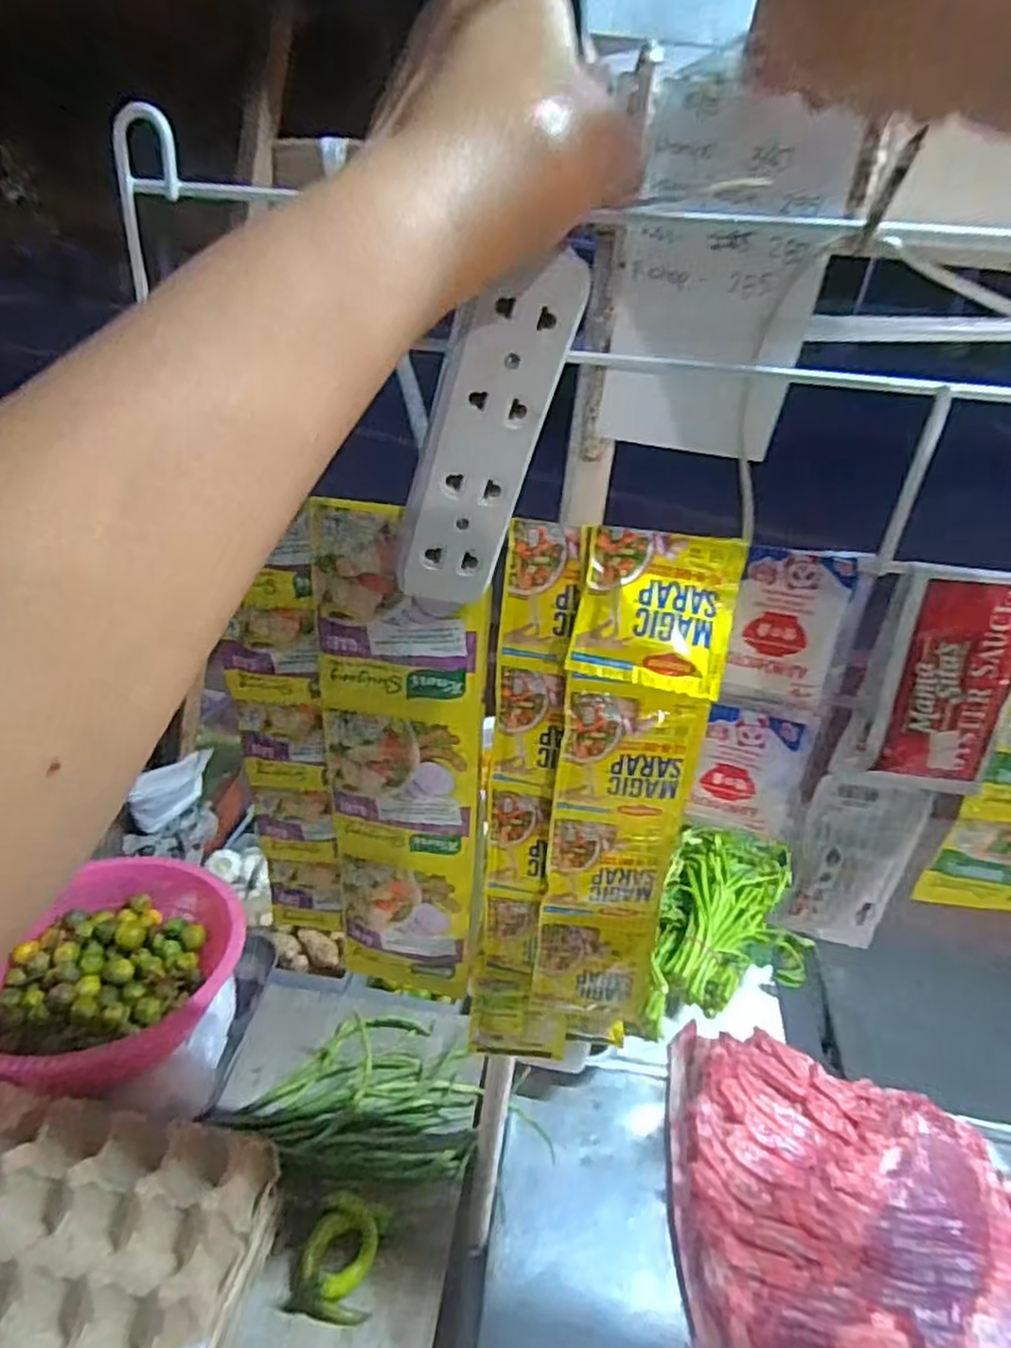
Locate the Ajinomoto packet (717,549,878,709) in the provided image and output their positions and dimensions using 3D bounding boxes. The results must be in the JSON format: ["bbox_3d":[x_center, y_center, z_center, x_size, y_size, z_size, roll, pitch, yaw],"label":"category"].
[{"bbox_3d":[0.134,-0.021,0.337,0.056,0.070,0.020,11,31,7],"label":"Ajinomoto packet"}]

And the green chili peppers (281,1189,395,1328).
[{"bbox_3d":[-0.125,0.450,0.560,0.058,0.020,0.077,11,31,7],"label":"green chili peppers"}]

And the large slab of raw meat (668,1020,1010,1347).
[{"bbox_3d":[0.340,0.561,0.695,0.330,0.058,0.399,6,31,-1],"label":"large slab of raw meat"}]

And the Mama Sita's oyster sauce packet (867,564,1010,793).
[{"bbox_3d":[0.207,0.005,0.336,0.063,0.107,0.014,7,31,1],"label":"Mama Sita's oyster sauce packet"}]

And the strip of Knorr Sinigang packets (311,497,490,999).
[{"bbox_3d":[-0.060,0.067,0.425,0.097,0.323,0.013,10,31,6],"label":"strip of Knorr Sinigang packets"}]

